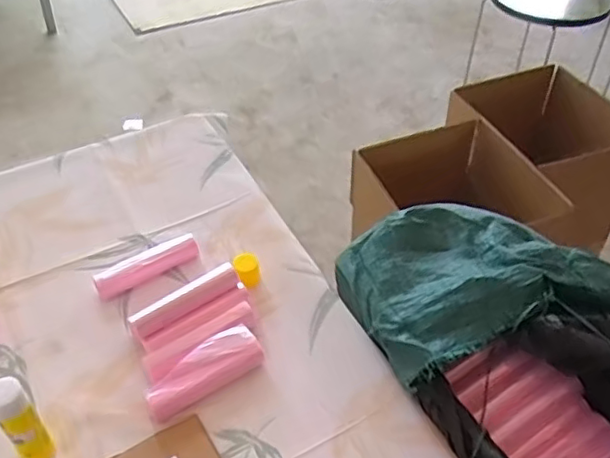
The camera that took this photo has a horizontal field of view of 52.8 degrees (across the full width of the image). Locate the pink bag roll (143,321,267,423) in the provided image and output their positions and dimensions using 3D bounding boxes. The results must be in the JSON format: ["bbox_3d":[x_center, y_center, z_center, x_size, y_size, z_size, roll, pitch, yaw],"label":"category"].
[{"bbox_3d":[-0.098,0.138,0.597,0.115,0.031,0.046,-26,52,-23],"label":"pink bag roll"}]

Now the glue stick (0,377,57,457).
[{"bbox_3d":[-0.238,0.164,0.516,0.026,0.100,0.029,36,56,29],"label":"glue stick"}]

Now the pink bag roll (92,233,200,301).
[{"bbox_3d":[-0.179,0.040,0.697,0.119,0.021,0.032,-25,51,-22],"label":"pink bag roll"}]

